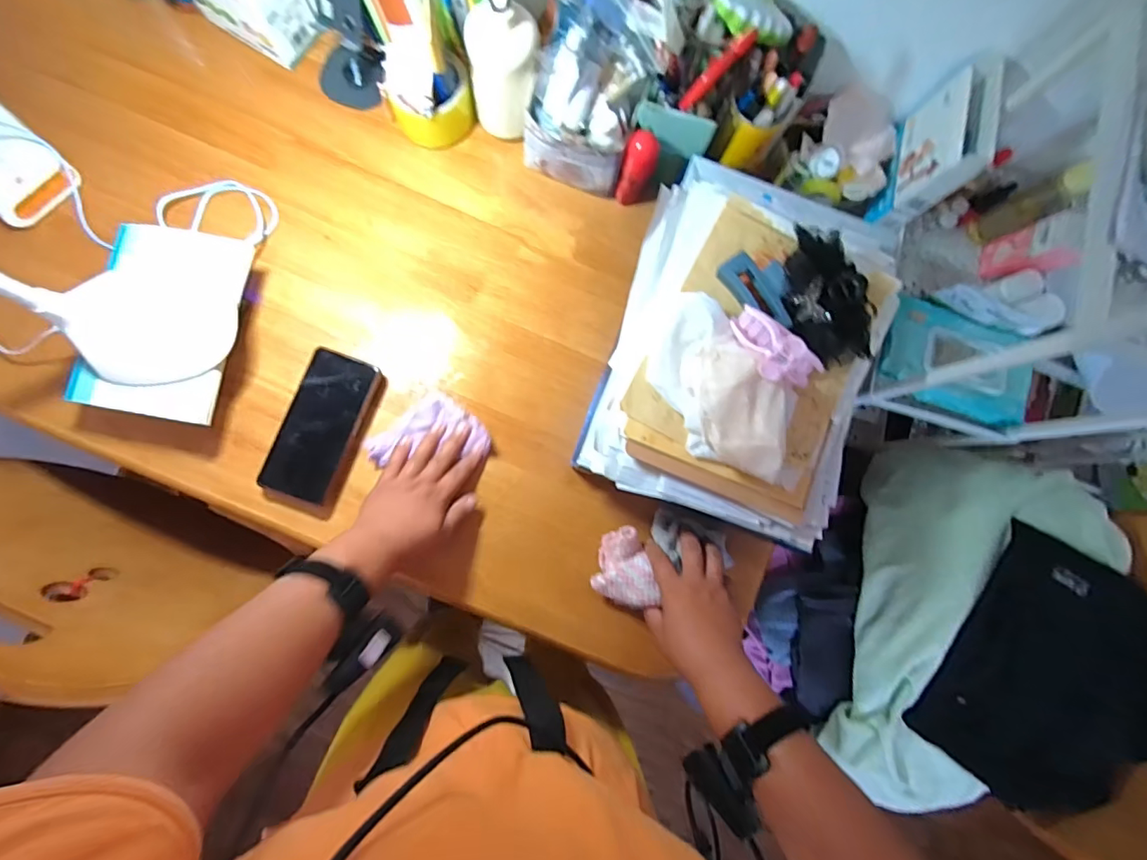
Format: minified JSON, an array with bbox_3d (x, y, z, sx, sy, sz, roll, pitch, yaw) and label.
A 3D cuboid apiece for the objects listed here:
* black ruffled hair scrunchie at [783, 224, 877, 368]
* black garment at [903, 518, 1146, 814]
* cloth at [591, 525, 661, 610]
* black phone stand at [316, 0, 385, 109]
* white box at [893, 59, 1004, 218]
[{"bbox_3d":[0.243,-0.127,0.476,0.079,0.049,0.123,-15,84,-6],"label":"black ruffled hair scrunchie"},{"bbox_3d":[0.533,0.277,0.551,0.227,0.077,0.266,26,82,-1],"label":"black garment"},{"bbox_3d":[0.060,0.149,0.551,0.062,0.041,0.077,19,82,-2],"label":"cloth"},{"bbox_3d":[-0.260,-0.434,0.551,0.074,0.125,0.072,-28,86,-7],"label":"black phone stand"},{"bbox_3d":[0.397,-0.307,0.539,0.039,0.095,0.119,12,82,-3],"label":"white box"}]

